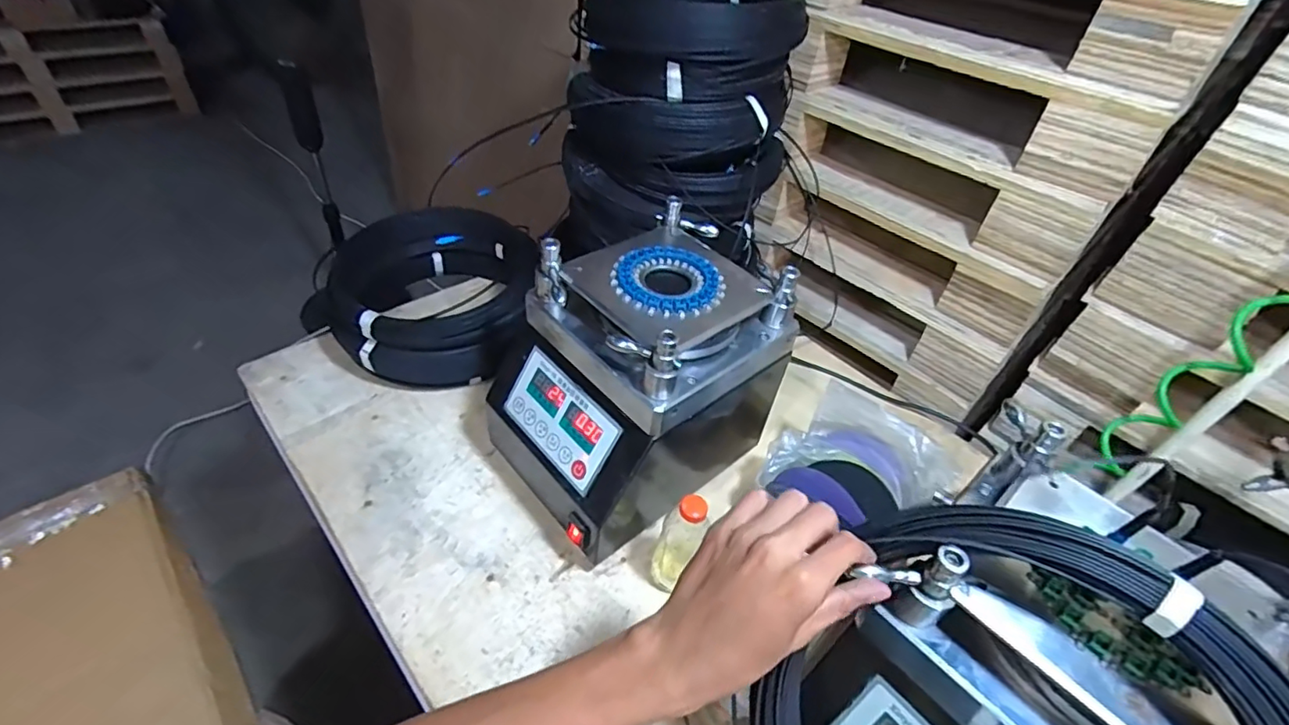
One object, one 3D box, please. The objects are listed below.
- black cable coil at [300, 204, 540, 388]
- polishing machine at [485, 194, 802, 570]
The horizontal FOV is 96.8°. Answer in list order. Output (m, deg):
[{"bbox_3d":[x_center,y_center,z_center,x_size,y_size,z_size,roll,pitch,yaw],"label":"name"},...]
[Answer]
[{"bbox_3d":[-0.331,-0.116,0.886,0.286,0.139,0.310,1,43,-5],"label":"black cable coil"},{"bbox_3d":[-0.008,0.017,0.677,0.292,0.278,0.229,-29,53,-31],"label":"polishing machine"}]

